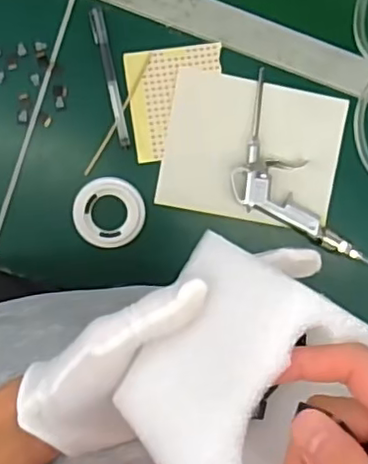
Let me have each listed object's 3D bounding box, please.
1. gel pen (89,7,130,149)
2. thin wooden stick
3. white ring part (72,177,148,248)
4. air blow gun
[{"bbox_3d":[-0.076,-0.158,0.637,0.015,0.007,0.142,-12,97,-5],"label":"gel pen"},{"bbox_3d":[-0.068,-0.122,0.647,0.006,0.007,0.142,29,92,-8],"label":"thin wooden stick"},{"bbox_3d":[-0.078,-0.020,0.647,0.072,0.007,0.071,-4,96,-6],"label":"white ring part"},{"bbox_3d":[0.102,-0.050,0.660,0.088,0.019,0.220,-31,98,-2],"label":"air blow gun"}]

